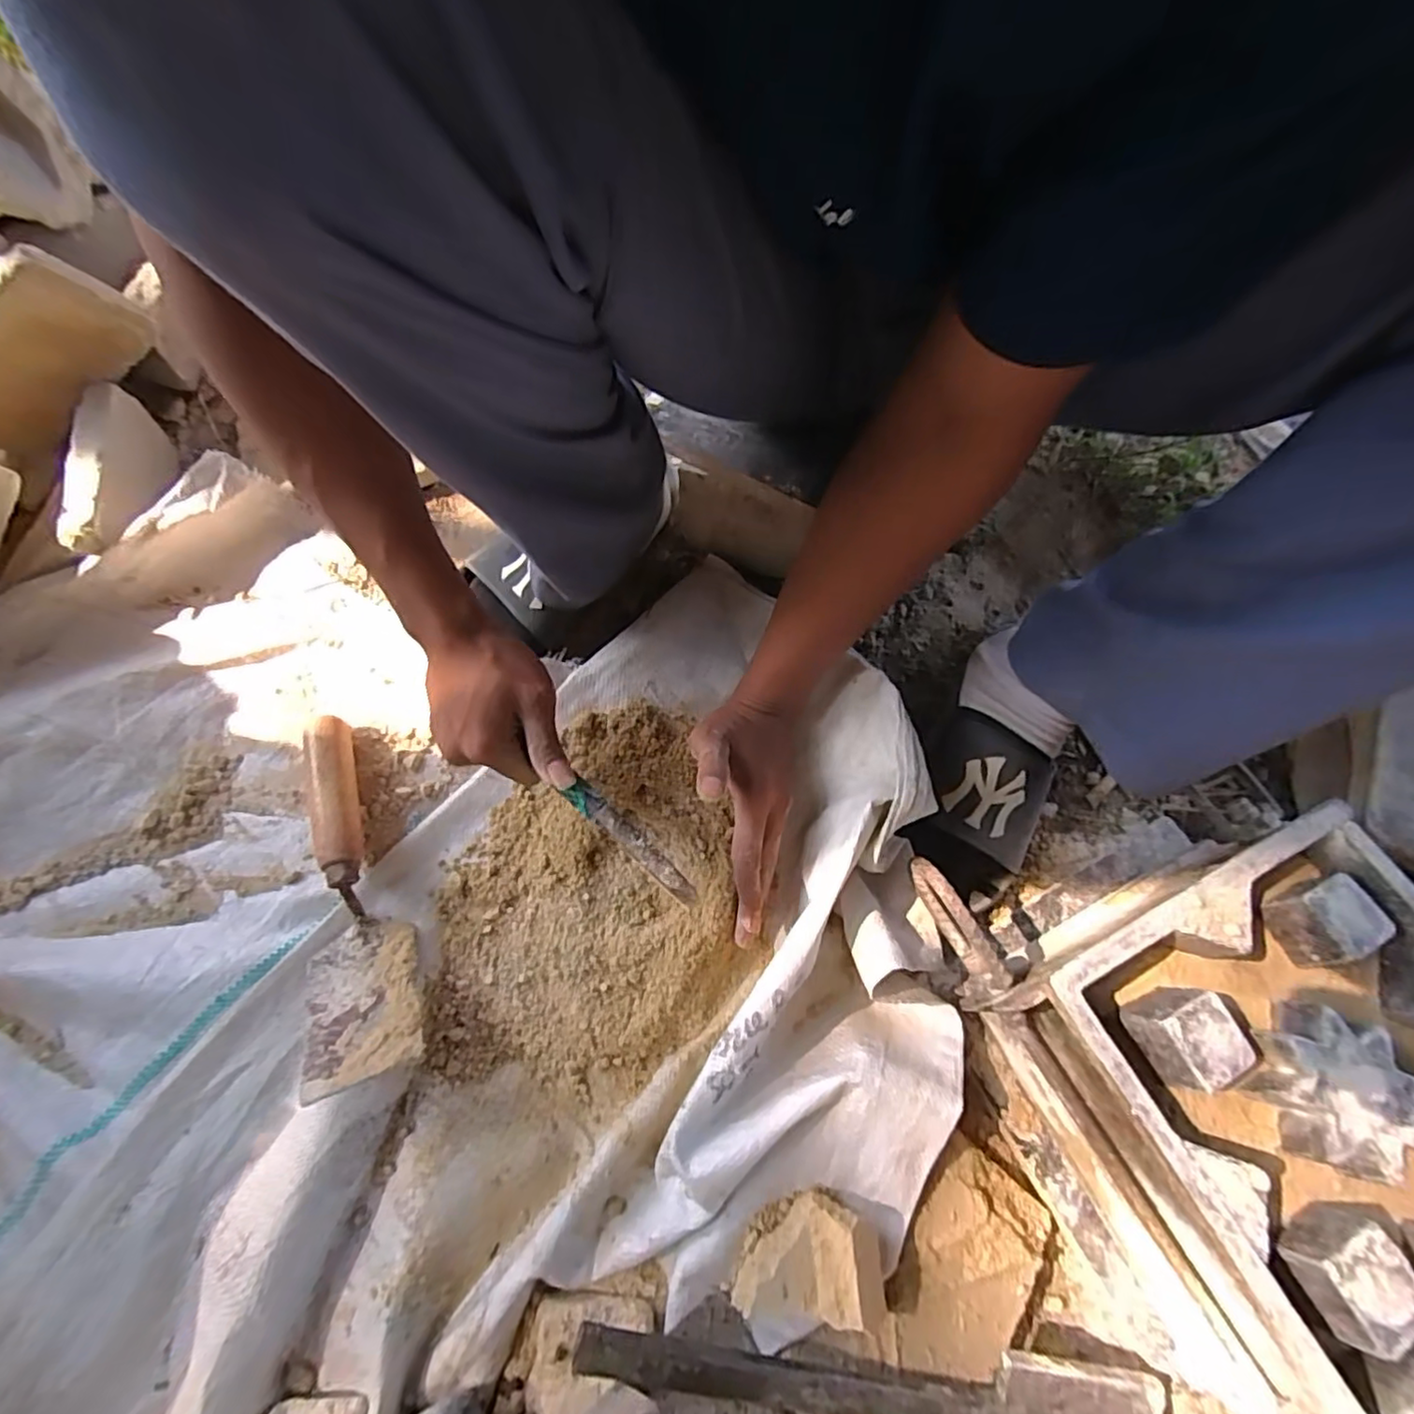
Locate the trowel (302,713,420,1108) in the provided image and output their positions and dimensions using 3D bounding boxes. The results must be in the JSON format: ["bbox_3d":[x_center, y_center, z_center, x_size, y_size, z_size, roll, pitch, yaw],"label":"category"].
[{"bbox_3d":[-0.256,0.123,0.440,0.073,0.050,0.255,-22,68,-13],"label":"trowel"}]

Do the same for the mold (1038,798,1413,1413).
[{"bbox_3d":[0.332,0.209,0.354,0.232,0.075,0.228,-23,70,-14],"label":"mold"}]

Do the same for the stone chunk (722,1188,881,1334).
[{"bbox_3d":[0.059,0.311,0.357,0.083,0.042,0.062,5,65,-1],"label":"stone chunk"}]

